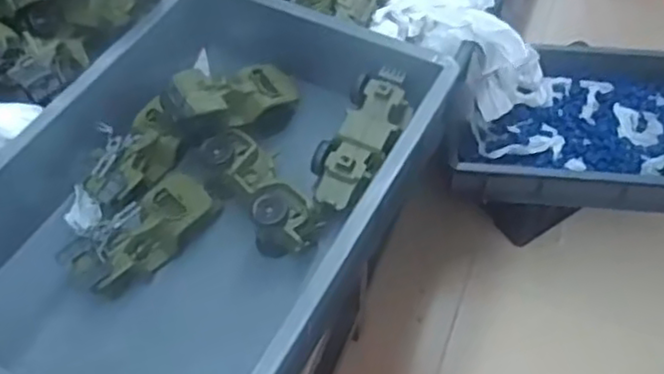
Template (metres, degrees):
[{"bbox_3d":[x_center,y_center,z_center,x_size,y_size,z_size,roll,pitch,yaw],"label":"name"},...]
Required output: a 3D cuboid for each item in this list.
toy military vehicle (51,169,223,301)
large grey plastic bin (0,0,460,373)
[{"bbox_3d":[-0.232,0.053,0.835,0.084,0.078,0.183,37,61,24],"label":"toy military vehicle"},{"bbox_3d":[-0.171,0.024,0.857,0.421,0.182,0.590,24,56,17],"label":"large grey plastic bin"}]

